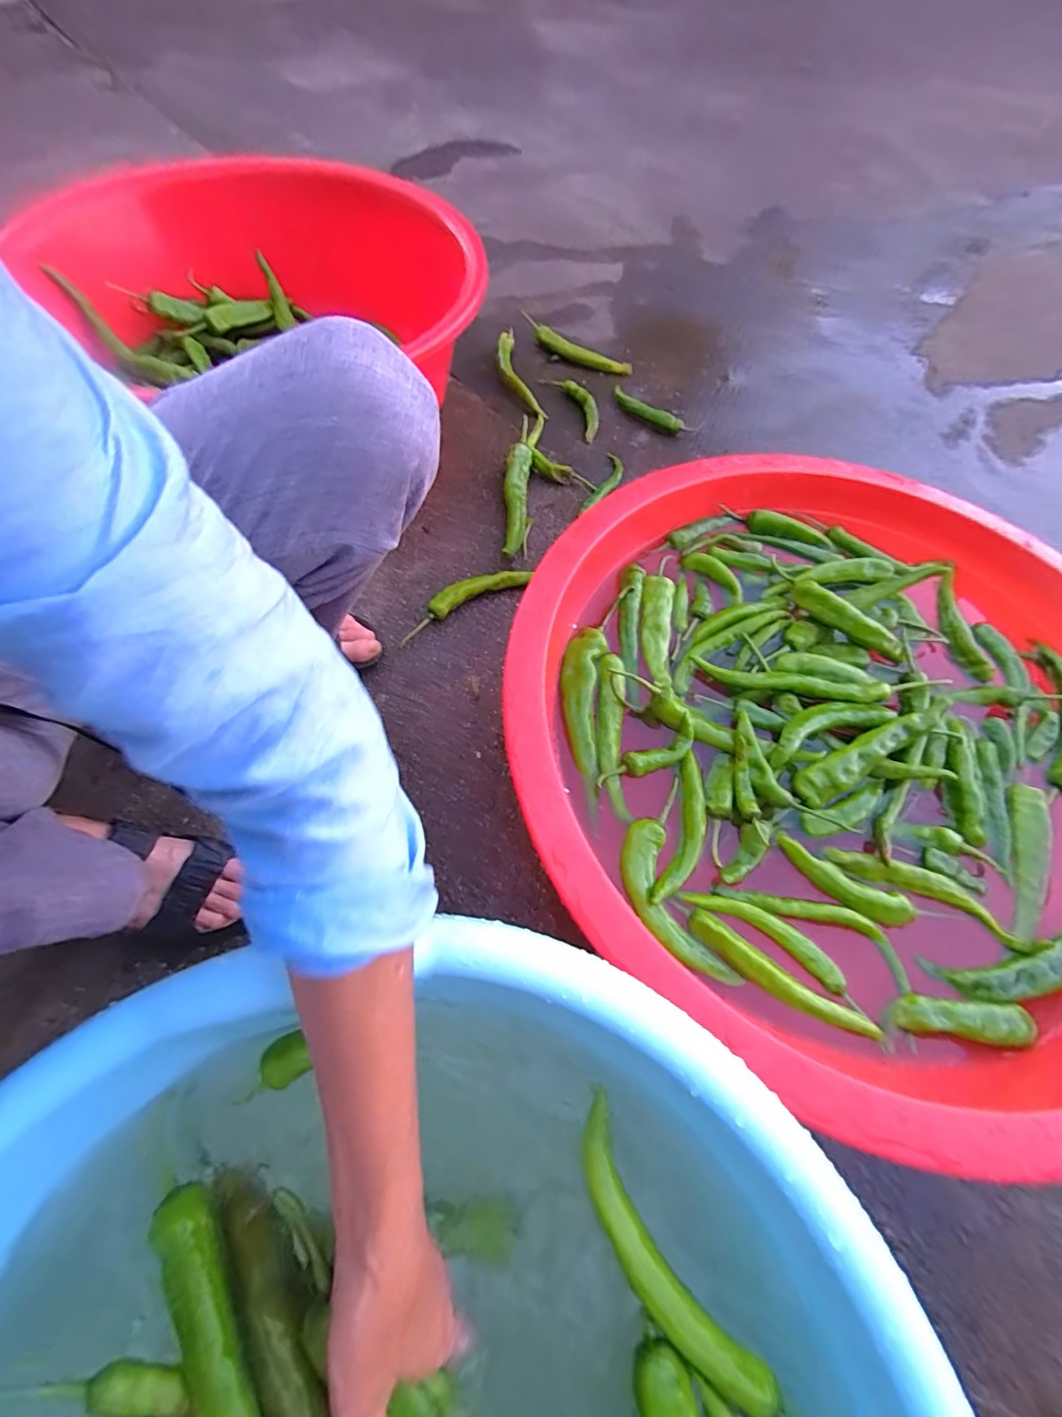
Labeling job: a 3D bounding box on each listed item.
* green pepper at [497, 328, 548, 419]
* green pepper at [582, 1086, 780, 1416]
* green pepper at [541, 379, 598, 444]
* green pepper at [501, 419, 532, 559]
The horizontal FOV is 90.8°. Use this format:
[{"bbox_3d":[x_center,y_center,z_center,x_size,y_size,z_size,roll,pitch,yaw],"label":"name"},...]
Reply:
[{"bbox_3d":[-0.023,-0.585,0.921,0.045,0.040,0.202,-16,65,-10],"label":"green pepper"},{"bbox_3d":[0.072,0.313,0.299,0.040,0.016,0.148,-30,69,-16],"label":"green pepper"},{"bbox_3d":[0.081,-0.544,0.929,0.050,0.024,0.164,-25,67,-14],"label":"green pepper"},{"bbox_3d":[-0.022,-0.338,0.796,0.037,0.035,0.283,4,64,0],"label":"green pepper"}]

